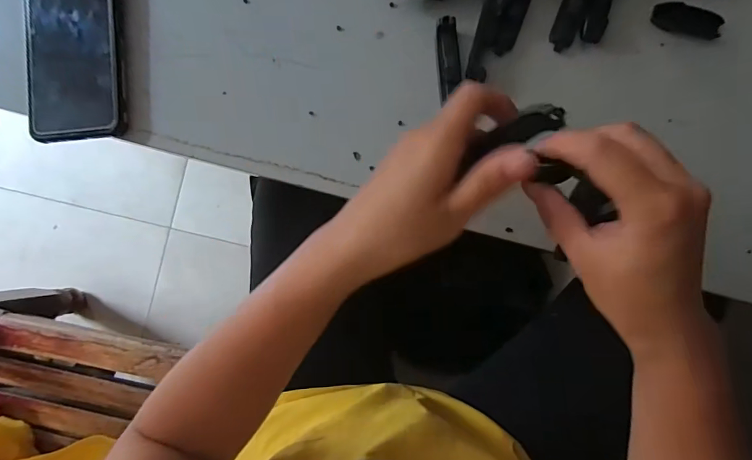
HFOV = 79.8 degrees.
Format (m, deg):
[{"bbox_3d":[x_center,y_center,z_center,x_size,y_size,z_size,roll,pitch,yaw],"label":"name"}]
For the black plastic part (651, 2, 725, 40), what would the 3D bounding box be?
[{"bbox_3d":[0.237,-0.160,0.343,0.051,0.007,0.020,17,88,4],"label":"black plastic part"}]

